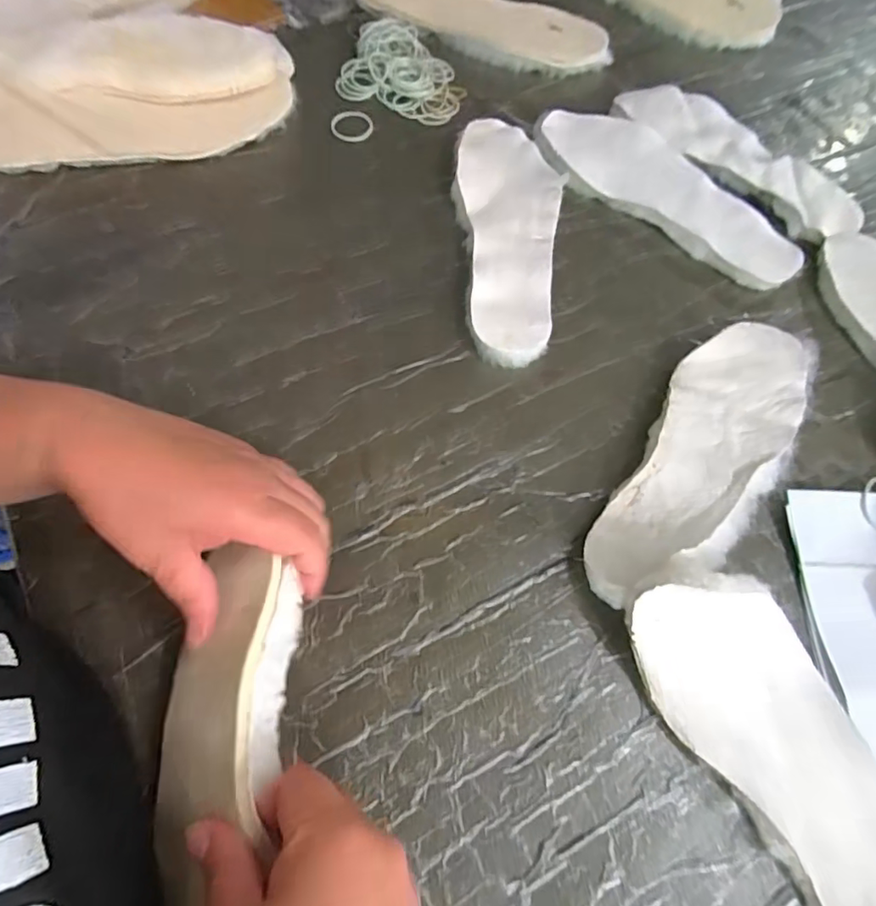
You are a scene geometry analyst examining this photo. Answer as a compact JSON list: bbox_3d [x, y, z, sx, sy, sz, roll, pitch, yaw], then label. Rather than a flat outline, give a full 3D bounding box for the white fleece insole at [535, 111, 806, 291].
[{"bbox_3d":[0.215,-0.250,0.508,0.271,0.025,0.093,38,68,14],"label":"white fleece insole"}]

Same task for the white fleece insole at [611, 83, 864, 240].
[{"bbox_3d":[0.299,-0.298,0.538,0.256,0.021,0.100,42,68,15],"label":"white fleece insole"}]

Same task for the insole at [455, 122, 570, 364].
[{"bbox_3d":[0.057,-0.194,0.471,0.091,0.026,0.271,7,64,0],"label":"insole"}]

